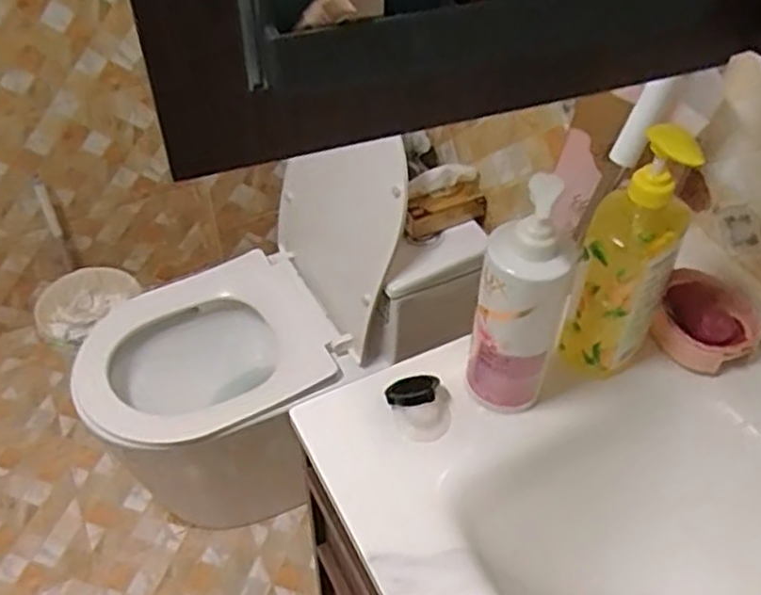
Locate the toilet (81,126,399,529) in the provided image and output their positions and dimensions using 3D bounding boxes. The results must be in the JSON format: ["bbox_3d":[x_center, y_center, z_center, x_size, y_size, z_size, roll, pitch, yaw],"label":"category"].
[{"bbox_3d":[-0.257,0.104,1.378,0.578,0.687,0.356,-22,51,-20],"label":"toilet"}]

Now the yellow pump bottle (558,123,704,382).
[{"bbox_3d":[0.223,-0.030,0.662,0.082,0.269,0.060,21,50,19],"label":"yellow pump bottle"}]

